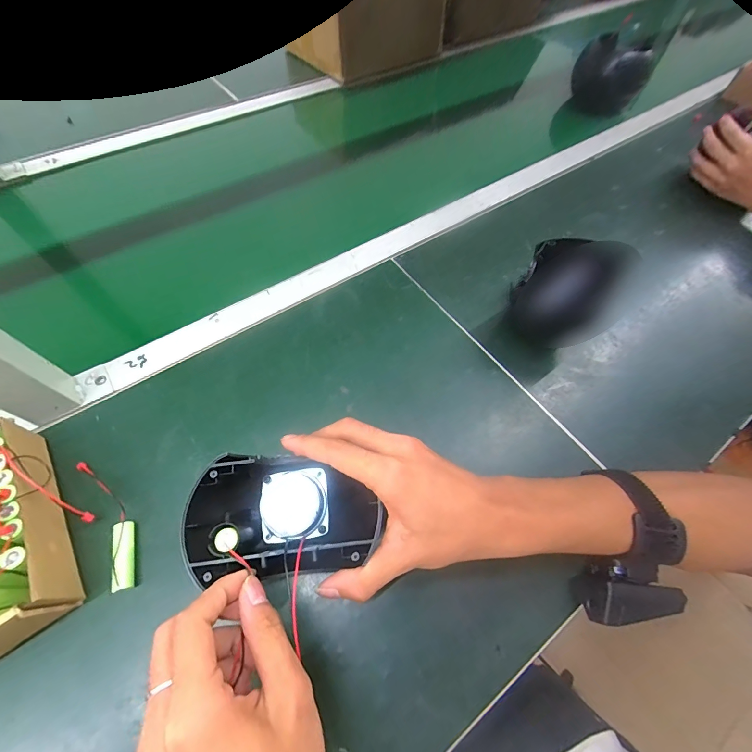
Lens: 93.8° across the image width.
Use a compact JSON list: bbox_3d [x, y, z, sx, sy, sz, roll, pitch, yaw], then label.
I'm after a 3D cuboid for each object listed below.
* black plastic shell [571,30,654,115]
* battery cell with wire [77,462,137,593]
[{"bbox_3d":[0.462,-0.601,0.692,0.099,0.089,0.133,5,60,3],"label":"black plastic shell"},{"bbox_3d":[-0.221,0.115,0.293,0.025,0.016,0.122,-31,66,-18],"label":"battery cell with wire"}]

